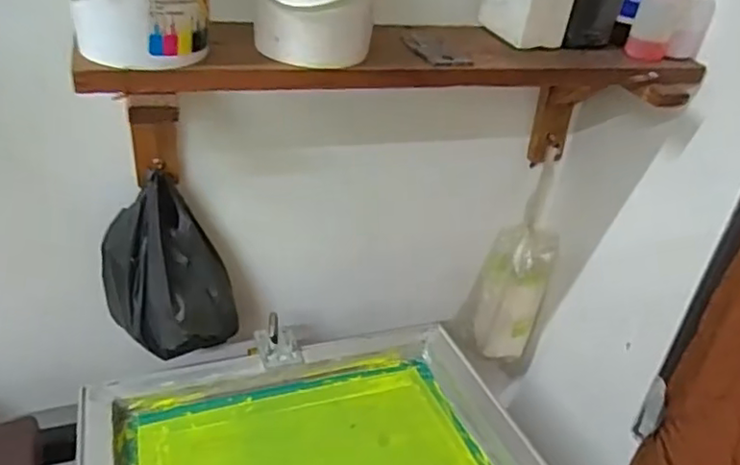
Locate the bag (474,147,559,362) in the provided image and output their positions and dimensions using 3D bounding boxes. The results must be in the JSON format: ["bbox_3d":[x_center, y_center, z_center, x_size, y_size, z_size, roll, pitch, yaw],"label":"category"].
[{"bbox_3d":[0.233,0.059,1.005,0.112,0.331,0.063,16,33,15],"label":"bag"}]

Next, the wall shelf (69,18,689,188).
[{"bbox_3d":[0.038,-0.130,0.711,0.661,0.188,0.253,-4,34,-17],"label":"wall shelf"}]

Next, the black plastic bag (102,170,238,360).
[{"bbox_3d":[-0.242,0.054,0.771,0.144,0.214,0.096,-15,38,-30],"label":"black plastic bag"}]

